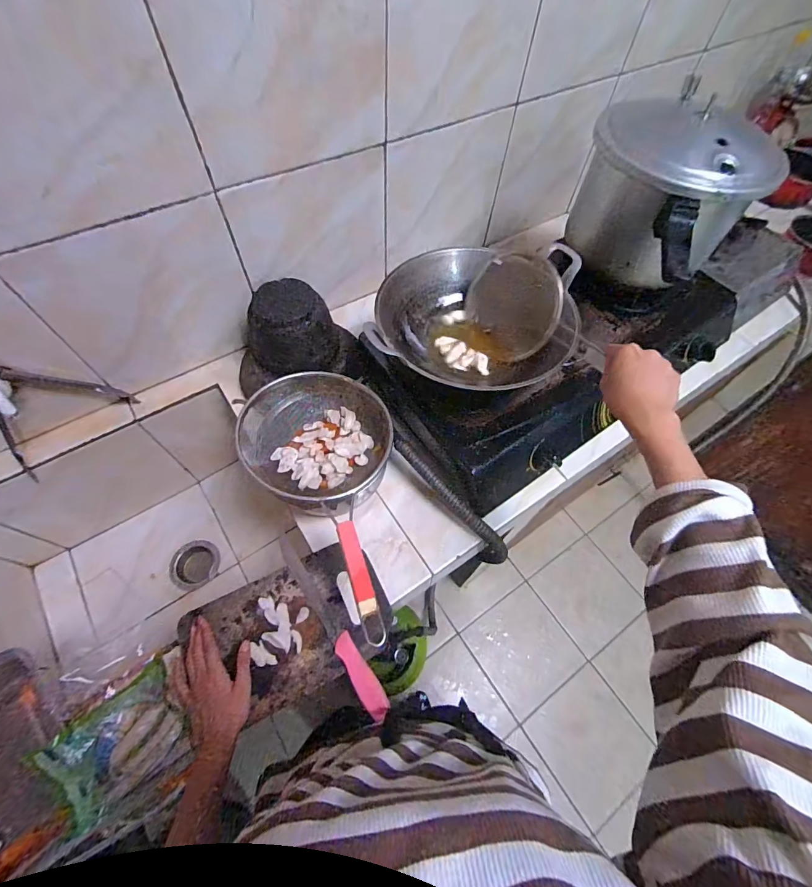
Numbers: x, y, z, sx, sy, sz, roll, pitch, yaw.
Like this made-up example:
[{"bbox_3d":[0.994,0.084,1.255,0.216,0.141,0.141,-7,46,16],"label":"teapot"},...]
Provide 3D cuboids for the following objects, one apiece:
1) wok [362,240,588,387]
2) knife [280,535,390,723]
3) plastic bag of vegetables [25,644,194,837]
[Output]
[{"bbox_3d":[0.104,-0.195,0.622,0.286,0.113,0.250,10,61,3],"label":"wok"},{"bbox_3d":[-0.110,0.245,0.558,0.029,0.014,0.281,-32,67,-18],"label":"knife"},{"bbox_3d":[-0.349,0.333,0.482,0.123,0.067,0.164,-34,68,-19],"label":"plastic bag of vegetables"}]

